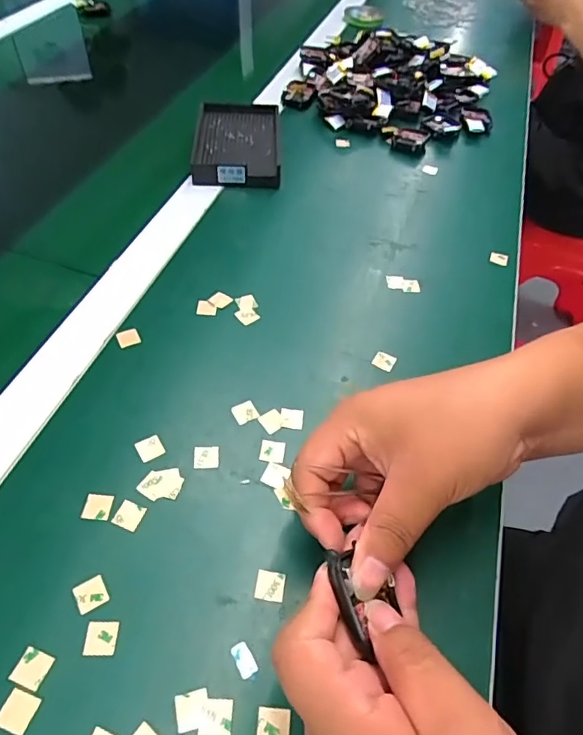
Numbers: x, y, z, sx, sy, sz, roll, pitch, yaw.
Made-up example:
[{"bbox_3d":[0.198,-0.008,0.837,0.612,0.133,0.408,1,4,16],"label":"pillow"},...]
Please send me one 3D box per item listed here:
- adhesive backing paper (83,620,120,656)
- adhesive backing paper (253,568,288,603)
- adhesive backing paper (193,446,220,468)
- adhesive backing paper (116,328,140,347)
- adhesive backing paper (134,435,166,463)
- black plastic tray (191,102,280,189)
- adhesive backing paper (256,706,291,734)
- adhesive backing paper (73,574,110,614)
[{"bbox_3d":[-0.098,0.139,0.264,0.016,0.004,0.016,2,50,-3],"label":"adhesive backing paper"},{"bbox_3d":[-0.012,0.120,0.284,0.016,0.004,0.016,8,51,3],"label":"adhesive backing paper"},{"bbox_3d":[-0.055,0.058,0.332,0.016,0.004,0.016,-2,53,-4],"label":"adhesive backing paper"},{"bbox_3d":[-0.124,-0.023,0.390,0.015,0.004,0.015,-21,55,-19],"label":"adhesive backing paper"},{"bbox_3d":[-0.092,0.051,0.332,0.015,0.004,0.016,-27,57,-23],"label":"adhesive backing paper"},{"bbox_3d":[-0.060,-0.244,0.562,0.091,0.029,0.141,1,51,-3],"label":"black plastic tray"},{"bbox_3d":[-0.009,0.172,0.245,0.016,0.004,0.016,5,51,1],"label":"adhesive backing paper"},{"bbox_3d":[-0.108,0.122,0.276,0.015,0.004,0.016,-26,59,-22],"label":"adhesive backing paper"}]

